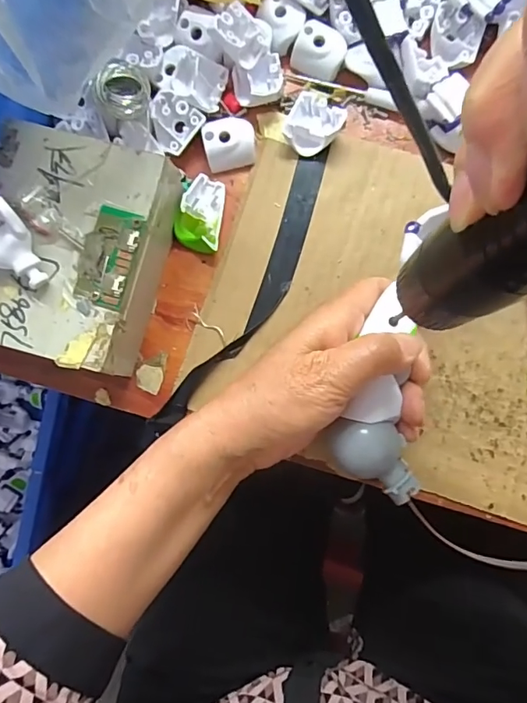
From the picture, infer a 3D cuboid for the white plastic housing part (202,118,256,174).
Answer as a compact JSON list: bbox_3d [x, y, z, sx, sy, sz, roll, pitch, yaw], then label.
[{"bbox_3d":[-0.021,-0.128,0.303,0.030,0.010,0.026,-14,84,1],"label":"white plastic housing part"}]

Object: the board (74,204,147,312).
[{"bbox_3d":[-0.081,-0.050,0.258,0.026,0.004,0.051,16,86,4],"label":"board"}]

